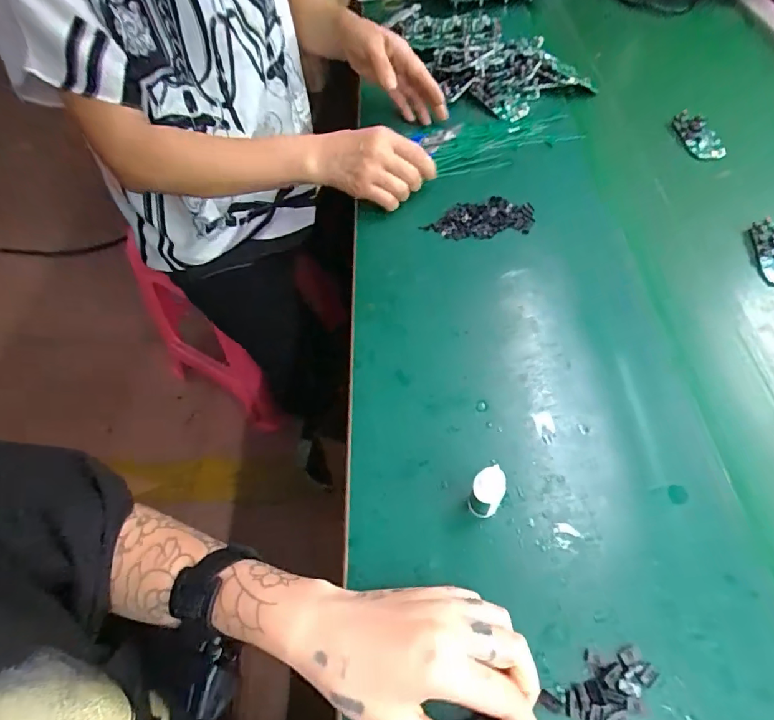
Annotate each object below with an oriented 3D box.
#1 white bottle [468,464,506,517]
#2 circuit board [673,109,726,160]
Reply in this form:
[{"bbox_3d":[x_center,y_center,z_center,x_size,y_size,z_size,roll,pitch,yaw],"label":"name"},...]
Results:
[{"bbox_3d":[0.072,0.097,0.340,0.021,0.058,0.020,26,62,19],"label":"white bottle"},{"bbox_3d":[0.417,-0.303,0.629,0.042,0.014,0.094,-6,58,-4],"label":"circuit board"}]

